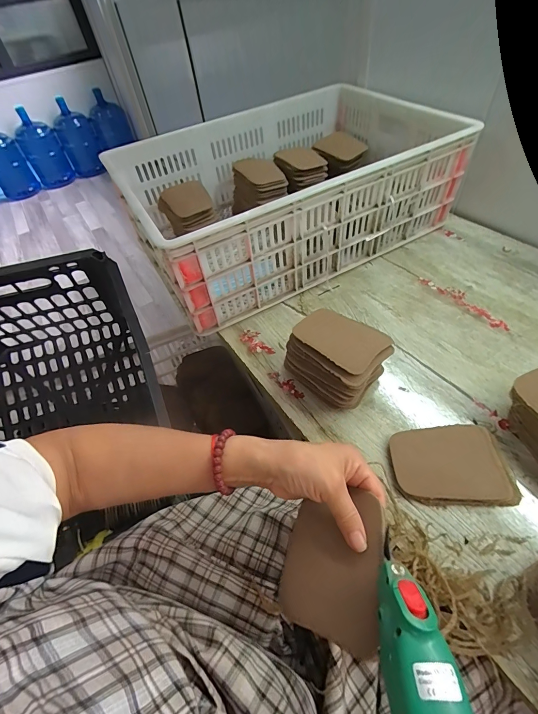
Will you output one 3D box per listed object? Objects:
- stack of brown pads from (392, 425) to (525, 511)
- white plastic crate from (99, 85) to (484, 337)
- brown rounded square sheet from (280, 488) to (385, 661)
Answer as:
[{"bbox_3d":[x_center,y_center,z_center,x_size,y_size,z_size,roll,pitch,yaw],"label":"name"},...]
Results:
[{"bbox_3d":[0.214,0.126,0.385,0.126,0.022,0.089,-4,50,3],"label":"stack of brown pads"},{"bbox_3d":[0.038,-0.354,0.689,0.617,0.191,0.423,-26,53,-15],"label":"white plastic crate"},{"bbox_3d":[0.054,0.173,0.280,0.084,0.004,0.109,-4,59,34],"label":"brown rounded square sheet"}]

